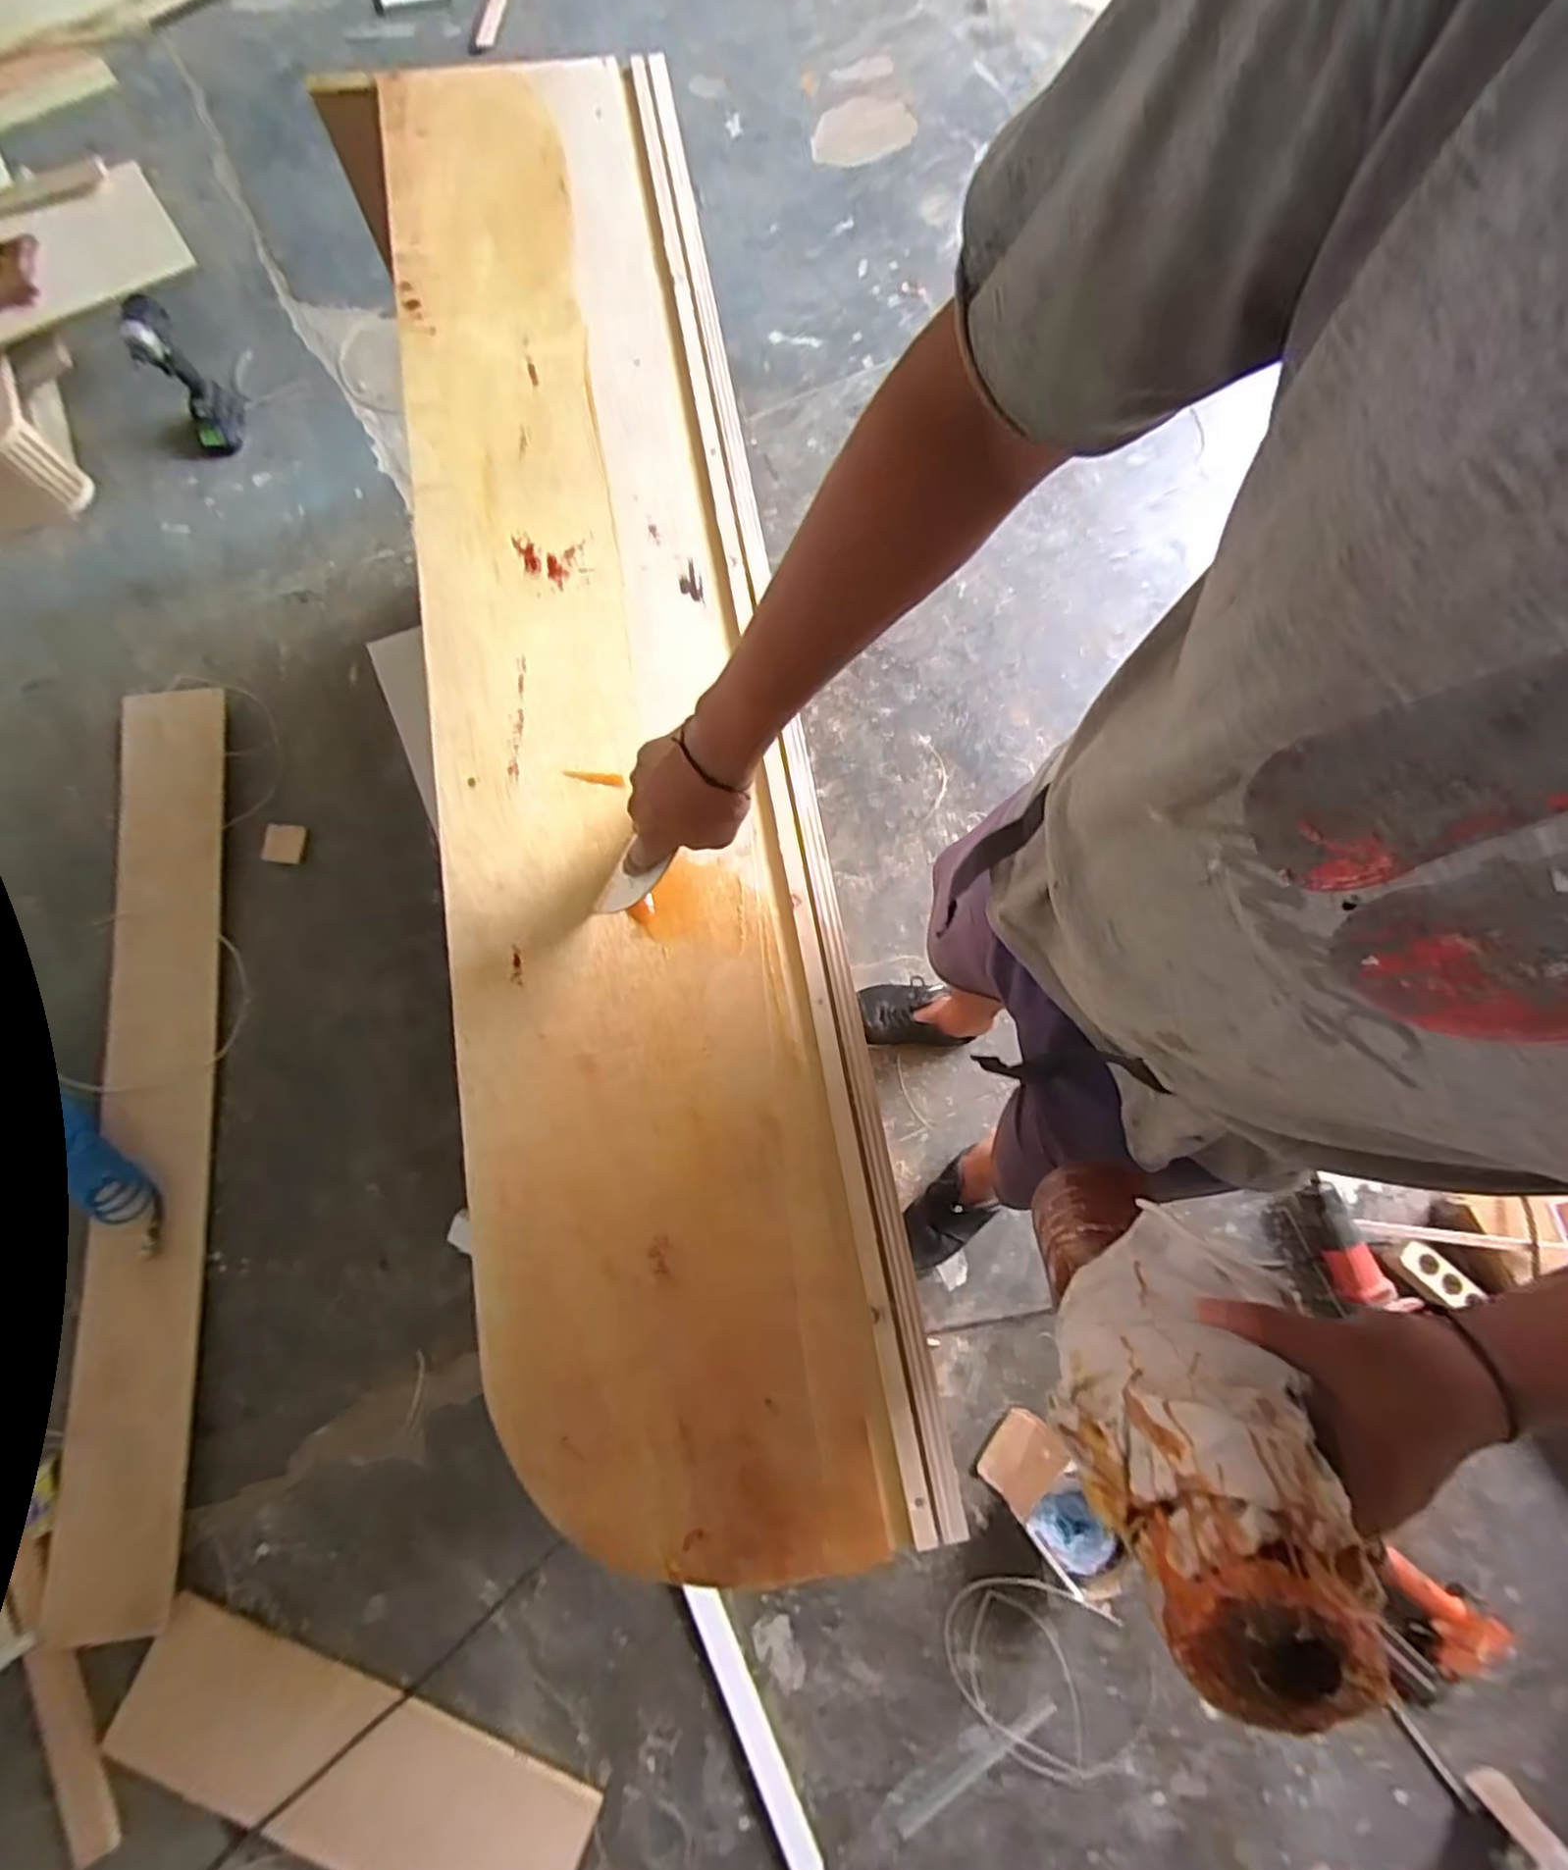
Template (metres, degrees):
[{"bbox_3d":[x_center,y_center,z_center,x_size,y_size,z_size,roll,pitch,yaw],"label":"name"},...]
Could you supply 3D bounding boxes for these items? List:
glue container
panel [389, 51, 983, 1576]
[{"bbox_3d":[0.182,0.193,0.358,0.067,0.291,0.087,29,104,5],"label":"glue container"},{"bbox_3d":[-0.156,-0.239,0.644,0.314,0.030,1.411,-9,77,-6],"label":"panel"}]

